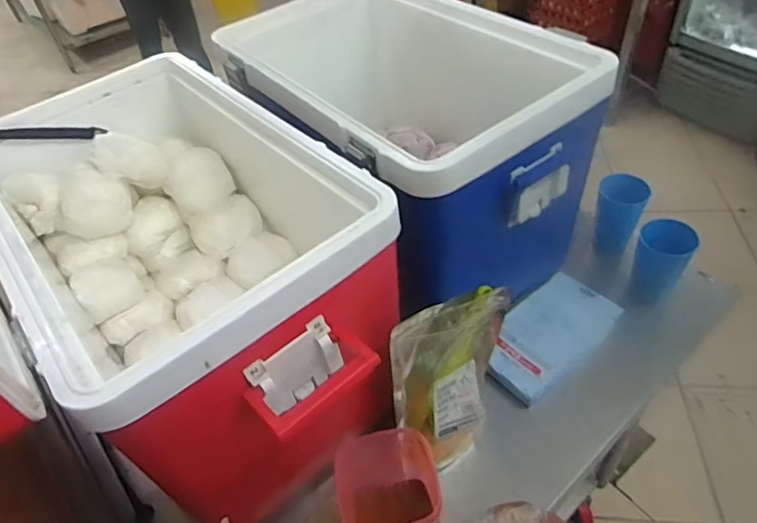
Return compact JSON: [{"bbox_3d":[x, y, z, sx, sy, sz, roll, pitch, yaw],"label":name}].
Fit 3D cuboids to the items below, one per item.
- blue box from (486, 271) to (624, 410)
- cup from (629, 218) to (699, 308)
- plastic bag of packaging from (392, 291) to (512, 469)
[{"bbox_3d":[0.242,0.101,0.767,0.213,0.037,0.123,-31,50,-21],"label":"blue box"},{"bbox_3d":[0.411,0.005,0.787,0.070,0.129,0.066,-4,46,4],"label":"cup"},{"bbox_3d":[0.083,0.131,0.627,0.089,0.212,0.149,17,51,22],"label":"plastic bag of packaging"}]

